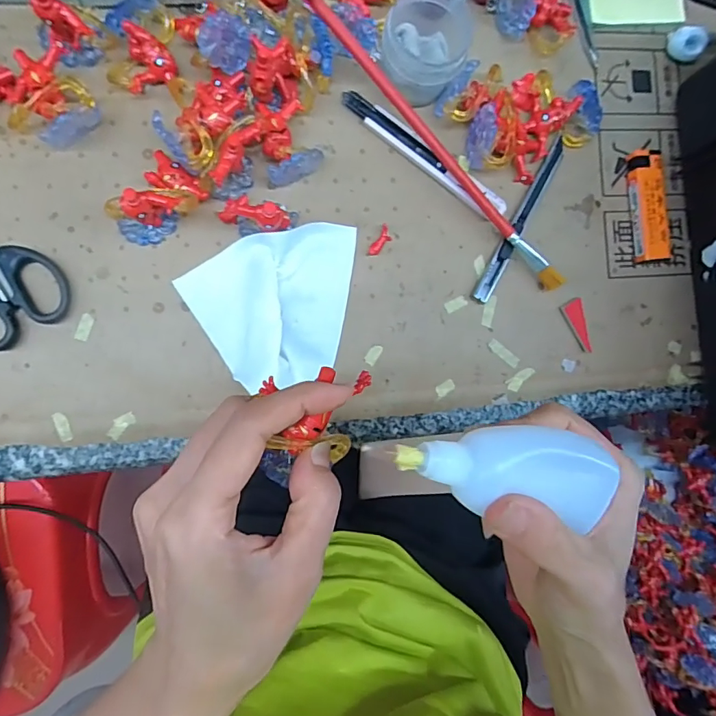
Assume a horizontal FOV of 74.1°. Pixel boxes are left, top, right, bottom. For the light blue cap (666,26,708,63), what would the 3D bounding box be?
[{"bbox_3d":[0.240,-0.230,0.345,0.016,0.018,0.025,-43,97,-5],"label":"light blue cap"}]

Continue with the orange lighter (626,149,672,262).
[{"bbox_3d":[0.211,-0.110,0.344,0.021,0.015,0.078,-4,92,-8],"label":"orange lighter"}]

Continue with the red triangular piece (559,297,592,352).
[{"bbox_3d":[0.161,-0.023,0.343,0.016,0.004,0.039,-26,95,-6],"label":"red triangular piece"}]

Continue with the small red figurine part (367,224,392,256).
[{"bbox_3d":[0.016,-0.079,0.322,0.010,0.006,0.025,30,87,-8],"label":"small red figurine part"}]

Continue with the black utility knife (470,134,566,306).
[{"bbox_3d":[0.116,-0.098,0.334,0.012,0.008,0.132,29,87,-8],"label":"black utility knife"}]

